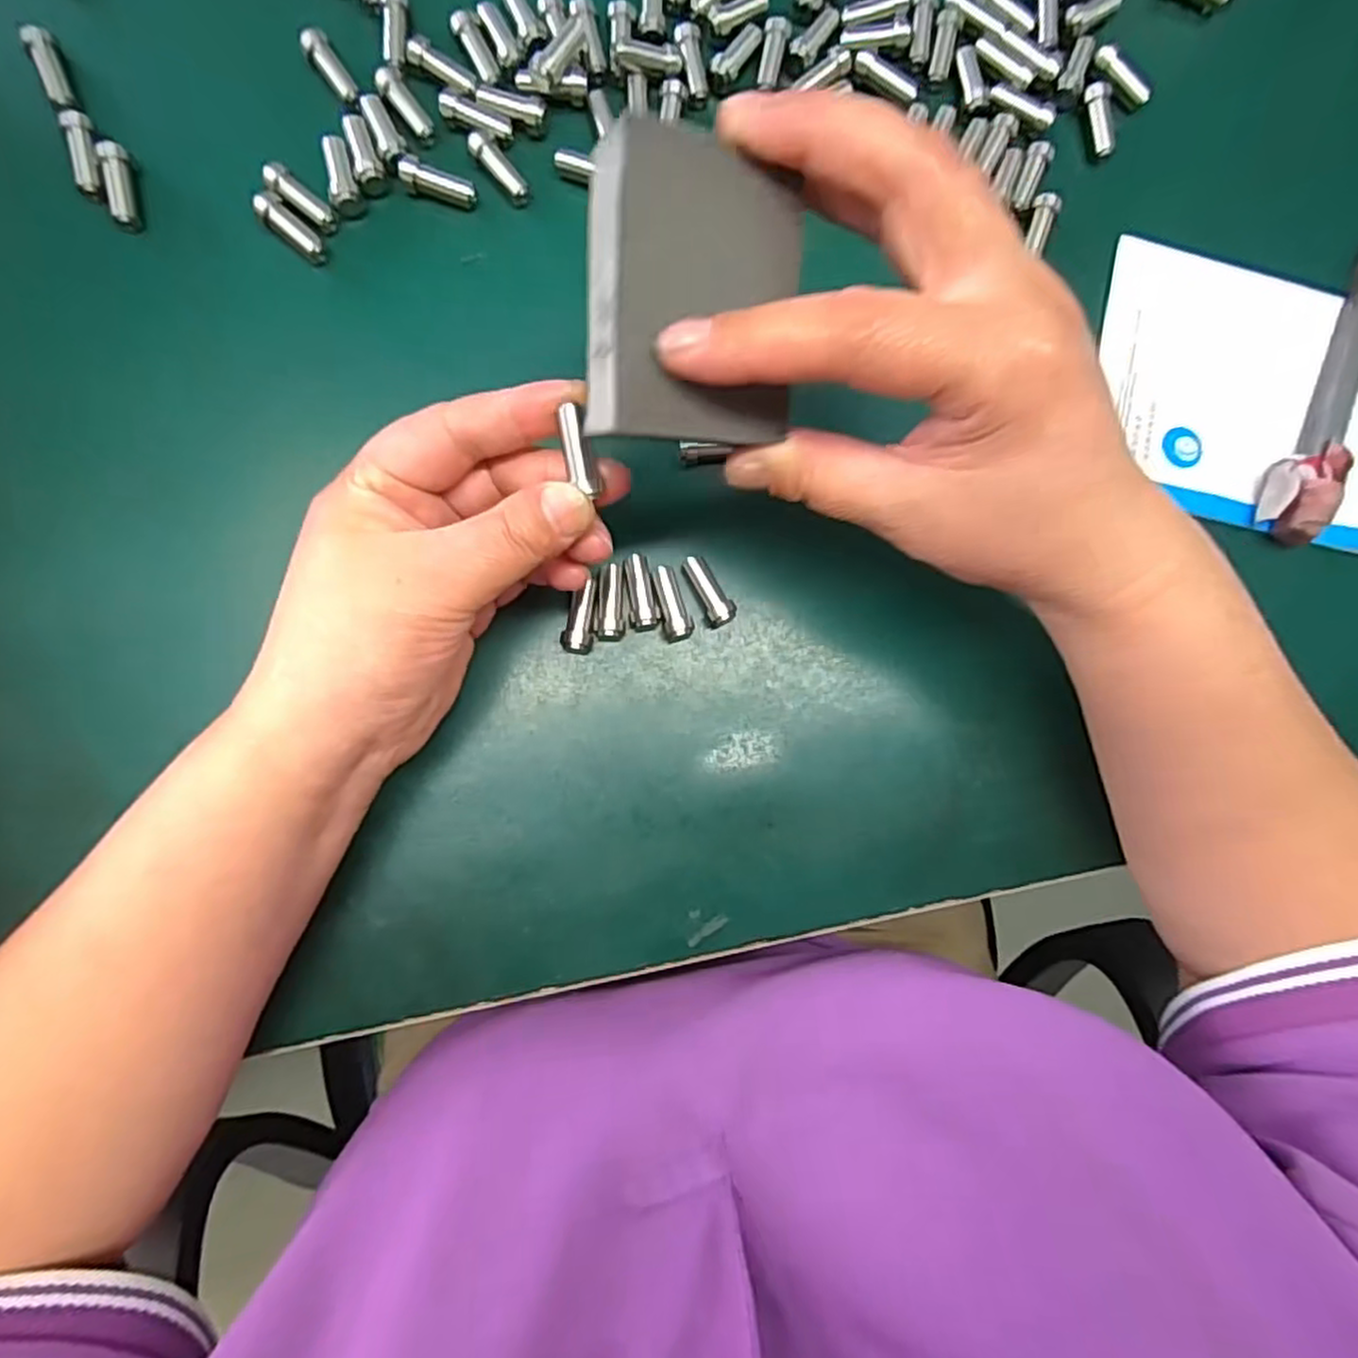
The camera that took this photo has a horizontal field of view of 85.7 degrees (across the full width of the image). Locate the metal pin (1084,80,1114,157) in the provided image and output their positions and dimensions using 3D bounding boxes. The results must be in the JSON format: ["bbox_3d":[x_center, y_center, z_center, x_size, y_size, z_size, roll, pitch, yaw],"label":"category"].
[{"bbox_3d":[0.168,-0.224,0.293,0.007,0.008,0.027,-11,88,-6],"label":"metal pin"}]

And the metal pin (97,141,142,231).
[{"bbox_3d":[-0.199,-0.177,0.261,0.008,0.009,0.029,-10,88,-6],"label":"metal pin"}]

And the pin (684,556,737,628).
[{"bbox_3d":[0.011,-0.032,0.268,0.012,0.009,0.027,-23,89,-6],"label":"pin"}]

